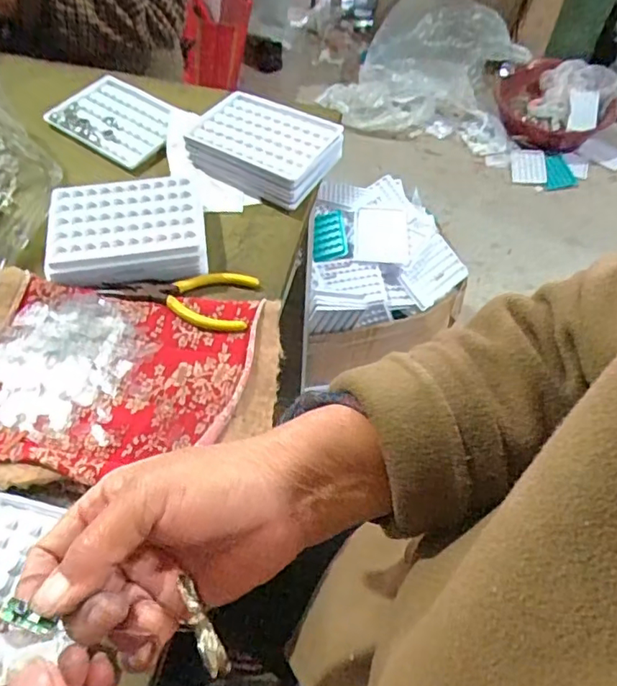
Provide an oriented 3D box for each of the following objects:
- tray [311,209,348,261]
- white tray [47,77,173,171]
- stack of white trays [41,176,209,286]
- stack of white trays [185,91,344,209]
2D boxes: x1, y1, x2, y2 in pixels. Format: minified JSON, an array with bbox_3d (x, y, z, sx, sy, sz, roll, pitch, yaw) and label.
[{"bbox_3d":[0.037,-0.191,0.983,0.059,0.020,0.105,1,58,-2],"label":"tray"},{"bbox_3d":[-0.199,-0.233,0.579,0.121,0.012,0.089,30,61,17],"label":"white tray"},{"bbox_3d":[-0.154,-0.098,0.474,0.126,0.029,0.090,-7,58,-7],"label":"stack of white trays"},{"bbox_3d":[-0.043,-0.194,0.544,0.132,0.034,0.096,27,60,14],"label":"stack of white trays"}]

